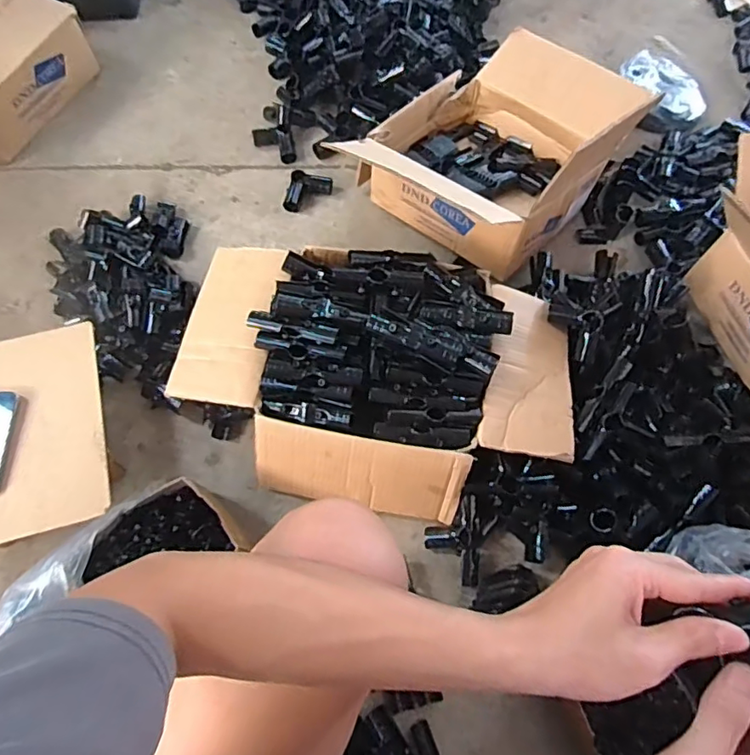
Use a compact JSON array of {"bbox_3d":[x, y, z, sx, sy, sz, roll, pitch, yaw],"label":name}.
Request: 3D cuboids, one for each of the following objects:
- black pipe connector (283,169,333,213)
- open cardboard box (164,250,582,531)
[{"bbox_3d":[-0.129,-0.362,1.062,0.086,0.034,0.083,7,66,1],"label":"black pipe connector"},{"bbox_3d":[0.002,-0.011,0.805,0.568,0.171,0.359,11,67,3],"label":"open cardboard box"}]

